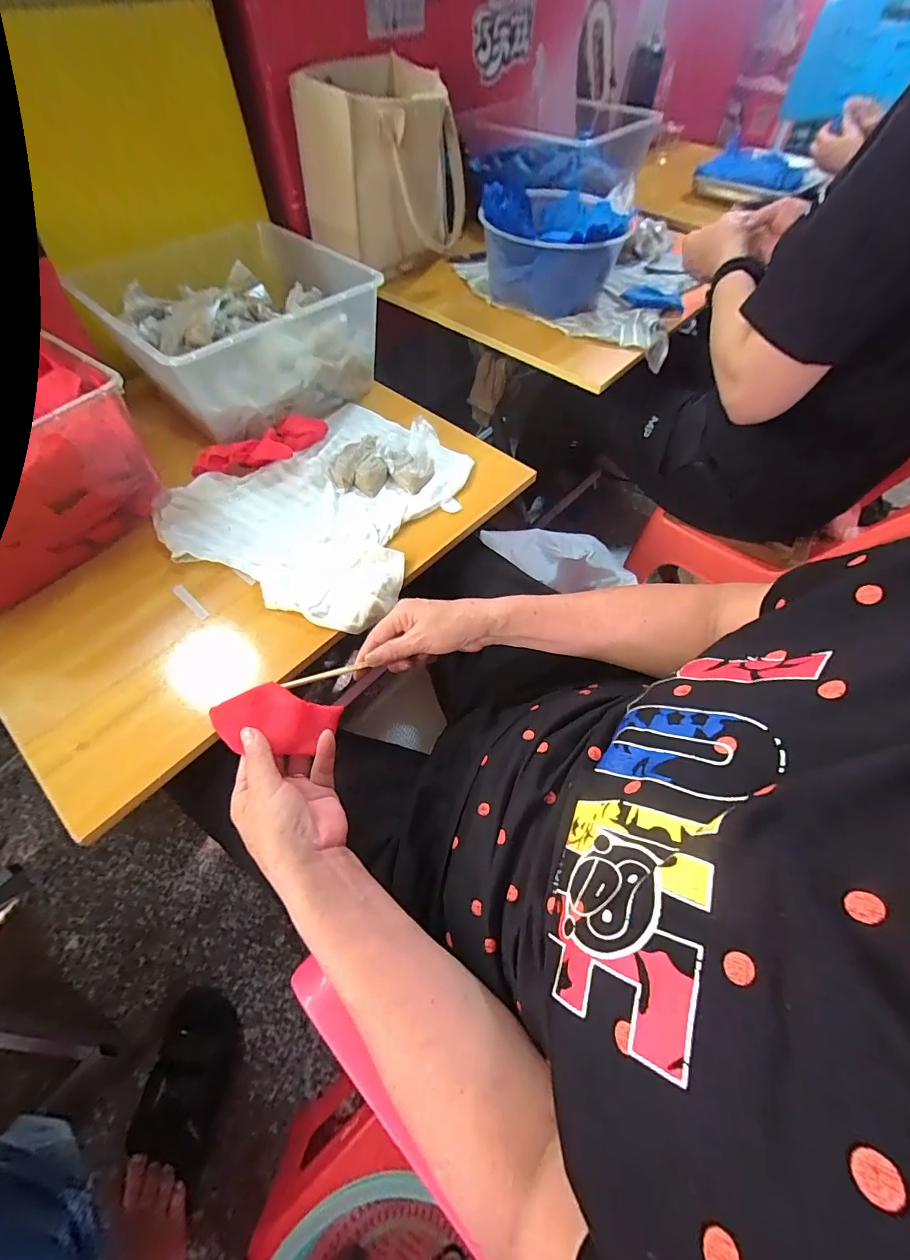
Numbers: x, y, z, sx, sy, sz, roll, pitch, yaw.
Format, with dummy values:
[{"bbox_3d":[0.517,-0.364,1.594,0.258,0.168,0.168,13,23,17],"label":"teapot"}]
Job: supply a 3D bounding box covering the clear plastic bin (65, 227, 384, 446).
[{"bbox_3d":[-0.300,-0.416,0.614,0.290,0.136,0.324,-40,67,-22],"label":"clear plastic bin"}]

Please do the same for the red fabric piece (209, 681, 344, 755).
[{"bbox_3d":[-0.152,0.078,0.375,0.092,0.009,0.059,26,63,-12],"label":"red fabric piece"}]

